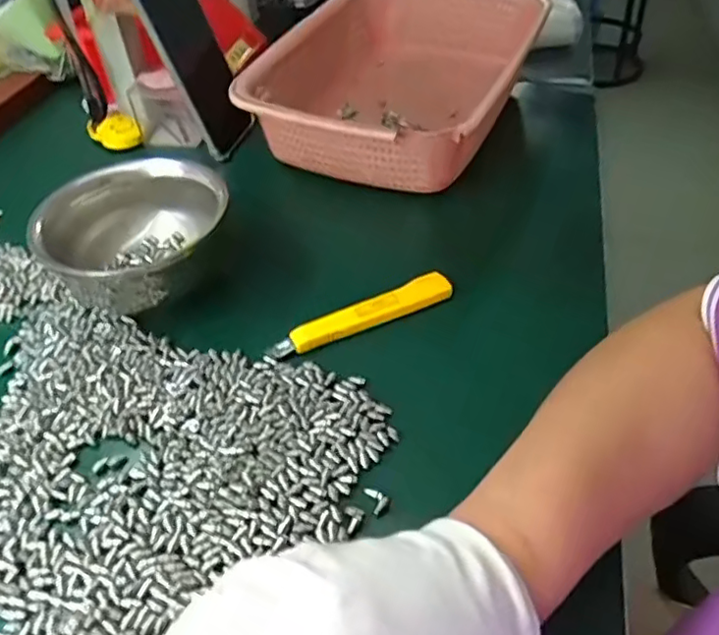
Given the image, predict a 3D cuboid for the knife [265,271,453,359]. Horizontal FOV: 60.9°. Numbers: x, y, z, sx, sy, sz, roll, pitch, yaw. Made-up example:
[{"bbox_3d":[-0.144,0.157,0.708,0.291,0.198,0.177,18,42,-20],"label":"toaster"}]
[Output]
[{"bbox_3d":[0.002,-0.002,0.401,0.125,0.011,0.017,-21,47,-17],"label":"knife"}]

